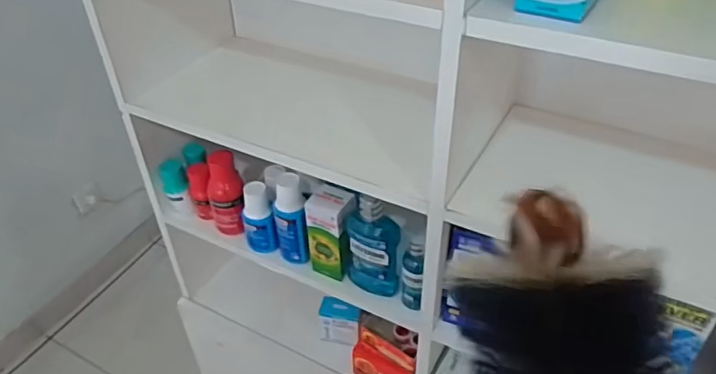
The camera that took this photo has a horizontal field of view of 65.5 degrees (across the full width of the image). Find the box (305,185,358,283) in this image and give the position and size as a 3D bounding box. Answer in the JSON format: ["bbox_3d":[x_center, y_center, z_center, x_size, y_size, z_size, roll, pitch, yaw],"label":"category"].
[{"bbox_3d":[-0.034,0.066,0.785,0.061,0.125,0.050,17,42,21],"label":"box"}]

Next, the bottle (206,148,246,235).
[{"bbox_3d":[-0.203,0.012,0.856,0.051,0.124,0.062,-12,40,-13],"label":"bottle"}]

